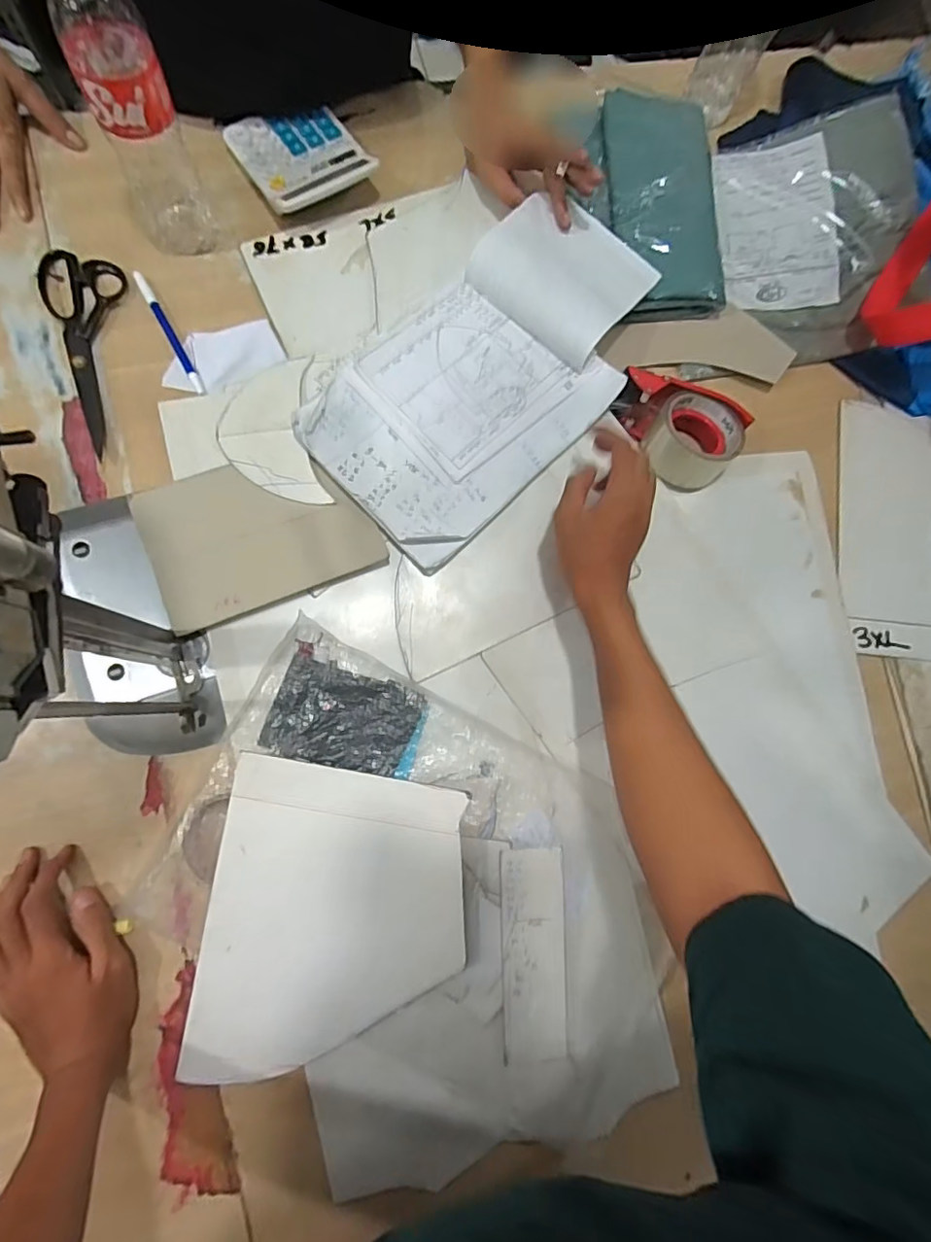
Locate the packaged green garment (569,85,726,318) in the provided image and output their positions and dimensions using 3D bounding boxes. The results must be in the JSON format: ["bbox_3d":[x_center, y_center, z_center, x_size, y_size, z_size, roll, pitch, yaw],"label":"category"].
[{"bbox_3d":[0.222,-0.477,0.629,0.140,0.034,0.282,-1,83,-7],"label":"packaged green garment"}]

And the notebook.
[{"bbox_3d":[0.030,-0.256,0.574,0.211,0.034,0.395,43,80,0],"label":"notebook"}]

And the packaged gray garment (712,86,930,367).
[{"bbox_3d":[0.419,-0.459,0.650,0.222,0.029,0.279,-11,91,8],"label":"packaged gray garment"}]

